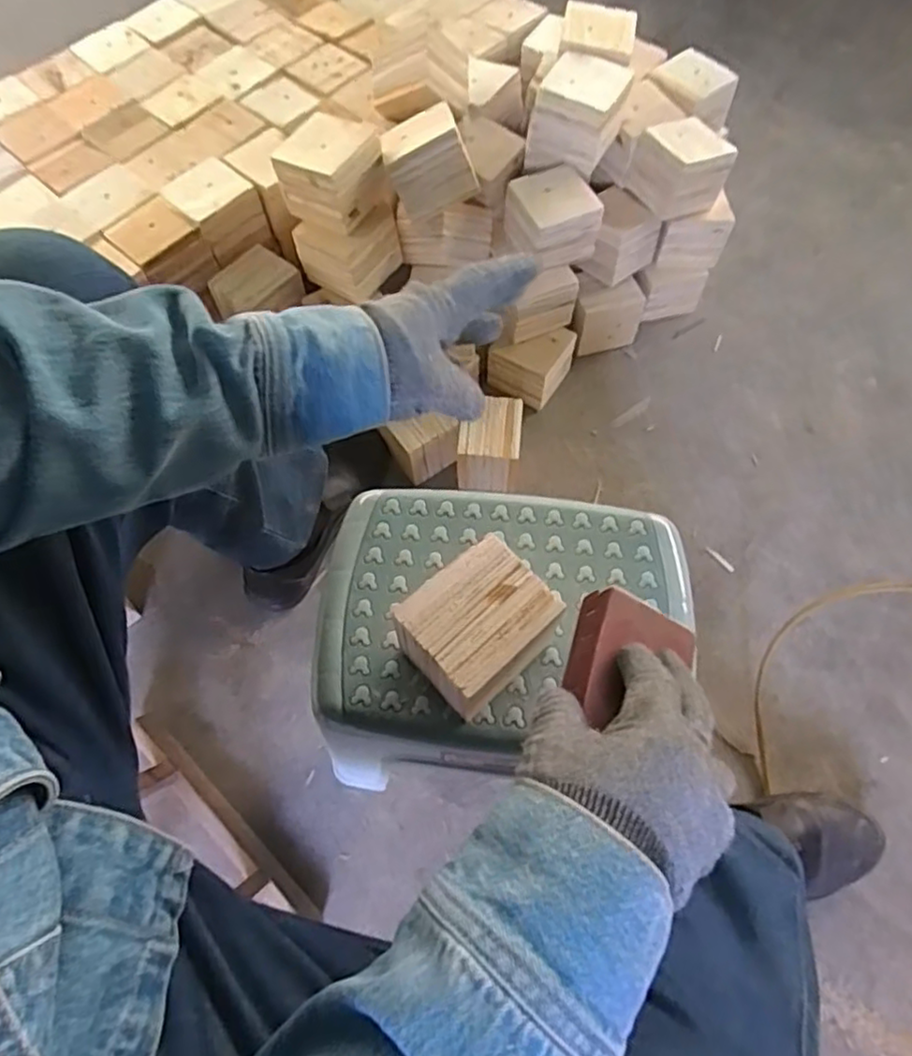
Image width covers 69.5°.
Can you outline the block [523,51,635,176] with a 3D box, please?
[{"bbox_3d":[0.168,-0.571,0.901,0.117,0.089,0.103,19,66,10],"label":"block"}]

